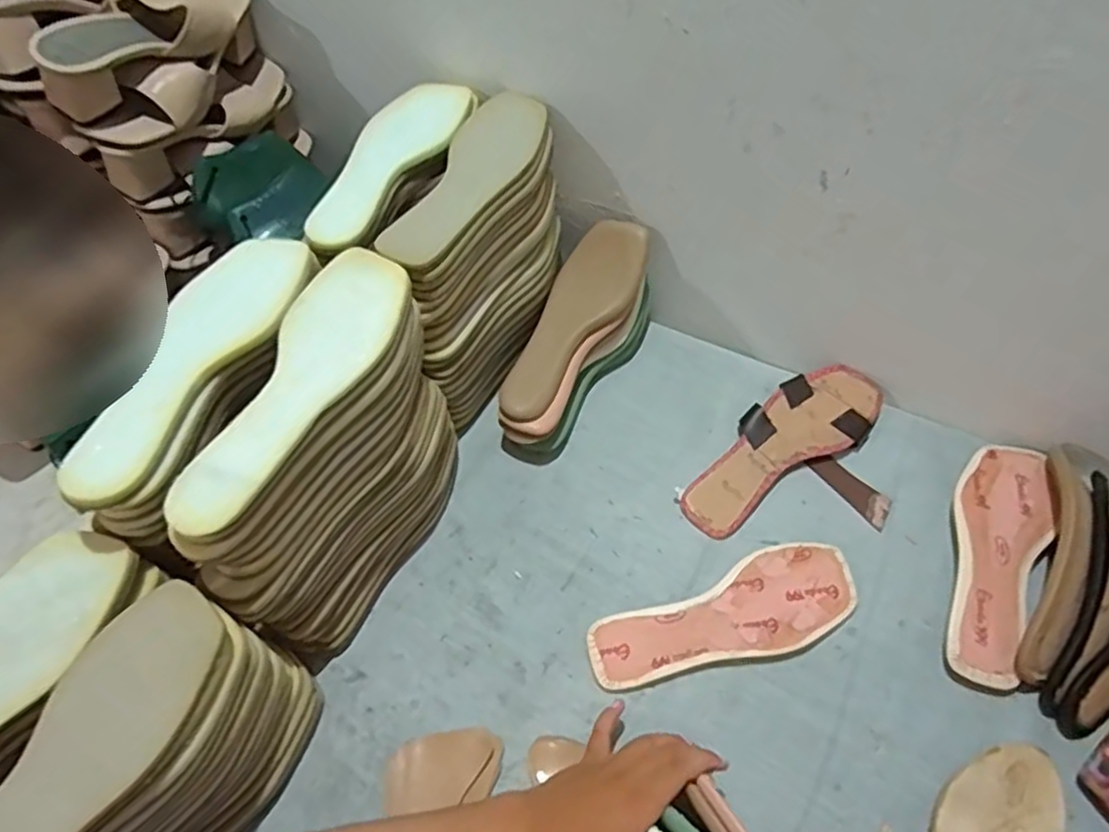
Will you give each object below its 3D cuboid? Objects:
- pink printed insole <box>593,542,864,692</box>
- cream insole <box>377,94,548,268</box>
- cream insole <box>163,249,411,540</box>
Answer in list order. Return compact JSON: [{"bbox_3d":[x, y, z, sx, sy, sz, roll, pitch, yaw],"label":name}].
[{"bbox_3d":[0.152,0.179,0.611,0.243,0.017,0.083,-19,57,-11],"label":"pink printed insole"},{"bbox_3d":[-0.075,-0.212,0.618,0.079,0.024,0.227,17,57,14],"label":"cream insole"},{"bbox_3d":[-0.173,-0.025,0.485,0.078,0.013,0.239,12,60,16],"label":"cream insole"}]

